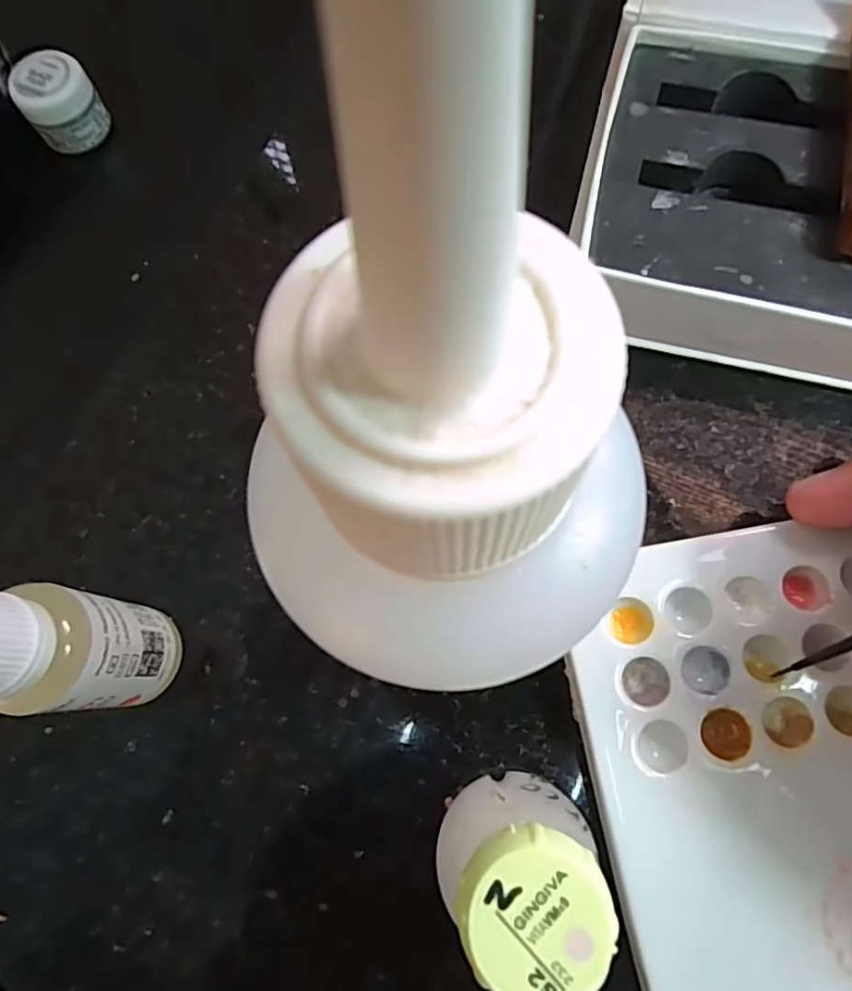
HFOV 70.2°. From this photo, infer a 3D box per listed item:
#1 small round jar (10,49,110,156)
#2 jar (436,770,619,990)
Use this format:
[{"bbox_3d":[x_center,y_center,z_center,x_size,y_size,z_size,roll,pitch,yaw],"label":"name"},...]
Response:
[{"bbox_3d":[-0.164,-0.177,0.274,0.032,0.026,0.030,-1,73,2],"label":"small round jar"},{"bbox_3d":[0.017,0.070,0.115,0.026,0.043,0.028,-1,73,2],"label":"jar"}]

